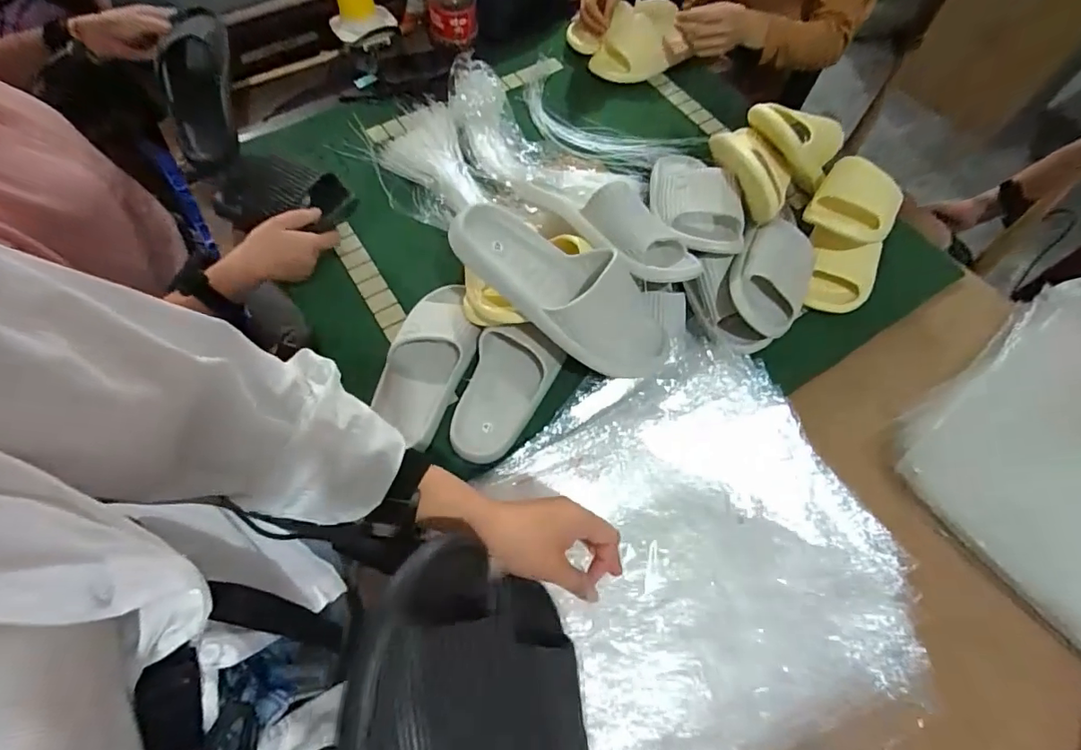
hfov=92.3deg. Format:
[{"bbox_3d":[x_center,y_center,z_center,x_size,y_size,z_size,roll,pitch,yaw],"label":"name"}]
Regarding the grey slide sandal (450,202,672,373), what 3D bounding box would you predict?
[{"bbox_3d":[0.033,-0.100,0.594,0.281,0.059,0.113,33,66,-8],"label":"grey slide sandal"}]

